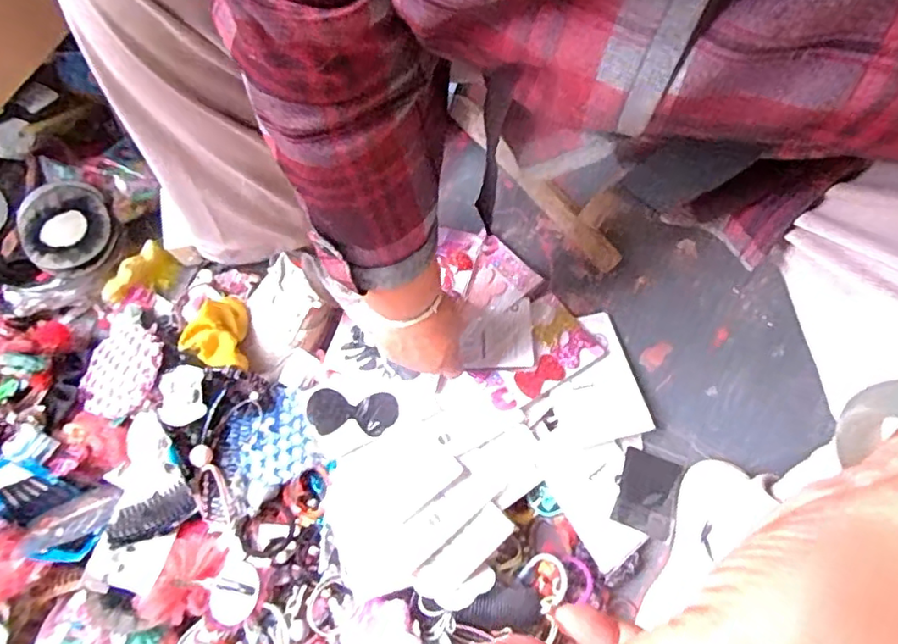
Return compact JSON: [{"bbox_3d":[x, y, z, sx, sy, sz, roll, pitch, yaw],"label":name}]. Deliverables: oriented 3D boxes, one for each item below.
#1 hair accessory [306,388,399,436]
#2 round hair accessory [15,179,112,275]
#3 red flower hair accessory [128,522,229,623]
[{"bbox_3d":[-0.099,0.093,0.607,0.090,0.004,0.048,5,59,2],"label":"hair accessory"},{"bbox_3d":[-0.426,-0.107,0.660,0.108,0.032,0.096,36,78,10],"label":"round hair accessory"},{"bbox_3d":[-0.252,0.241,0.562,0.057,0.024,0.087,22,76,7],"label":"red flower hair accessory"}]

